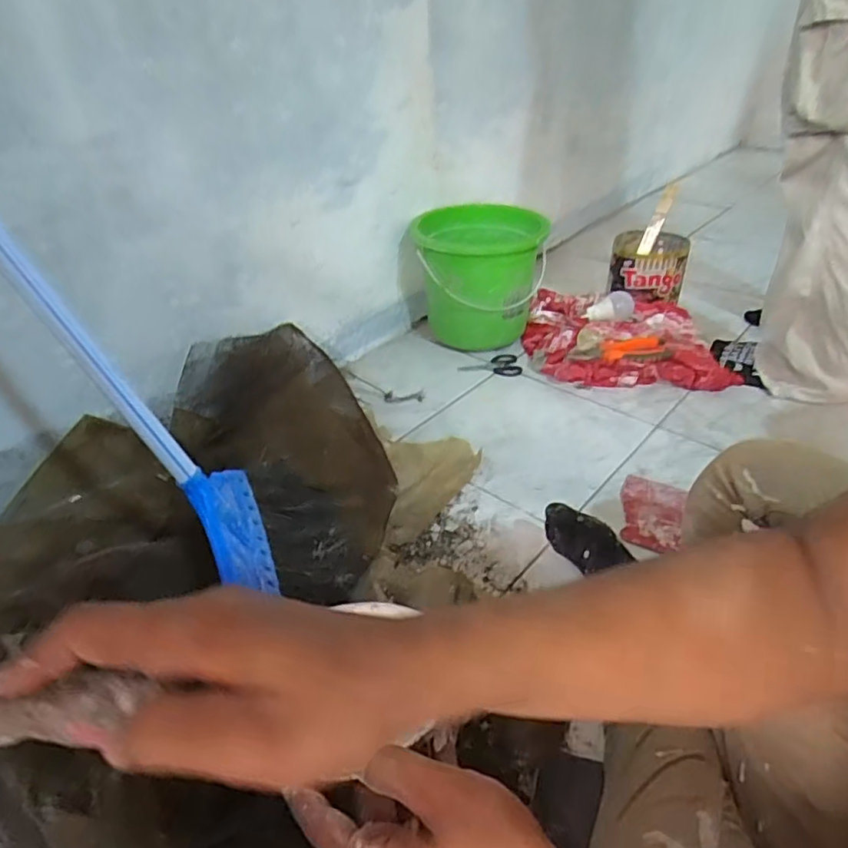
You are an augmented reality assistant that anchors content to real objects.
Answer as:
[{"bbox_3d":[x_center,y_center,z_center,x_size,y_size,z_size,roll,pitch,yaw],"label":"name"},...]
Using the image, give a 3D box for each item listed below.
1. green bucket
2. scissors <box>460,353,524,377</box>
[{"bbox_3d":[0.106,-0.288,1.197,0.247,0.217,0.227,-7,36,-7],"label":"green bucket"},{"bbox_3d":[0.124,-0.108,1.144,0.110,0.008,0.075,-4,36,-3],"label":"scissors"}]

